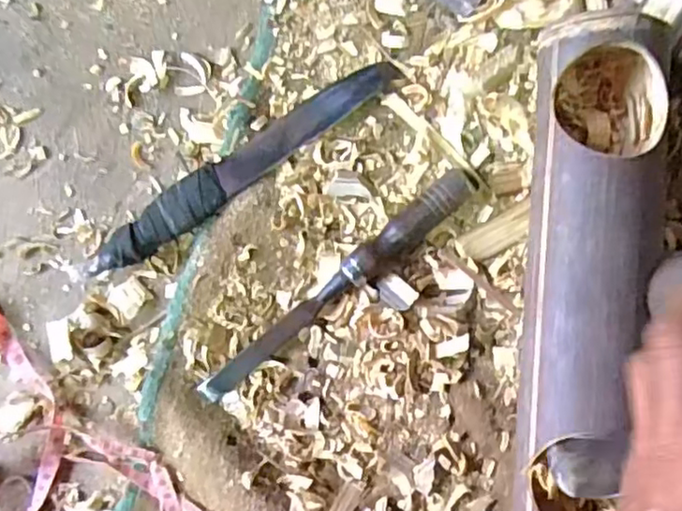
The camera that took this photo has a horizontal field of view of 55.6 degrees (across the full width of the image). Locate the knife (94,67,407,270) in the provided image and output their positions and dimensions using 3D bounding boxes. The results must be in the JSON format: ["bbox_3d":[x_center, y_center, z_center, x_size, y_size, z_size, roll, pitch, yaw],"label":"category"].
[{"bbox_3d":[-0.071,-0.070,0.483,0.260,0.022,0.036,-35,81,2],"label":"knife"}]

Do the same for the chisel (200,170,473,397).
[{"bbox_3d":[-0.002,0.023,0.467,0.249,0.021,0.024,-40,81,2],"label":"chisel"}]

